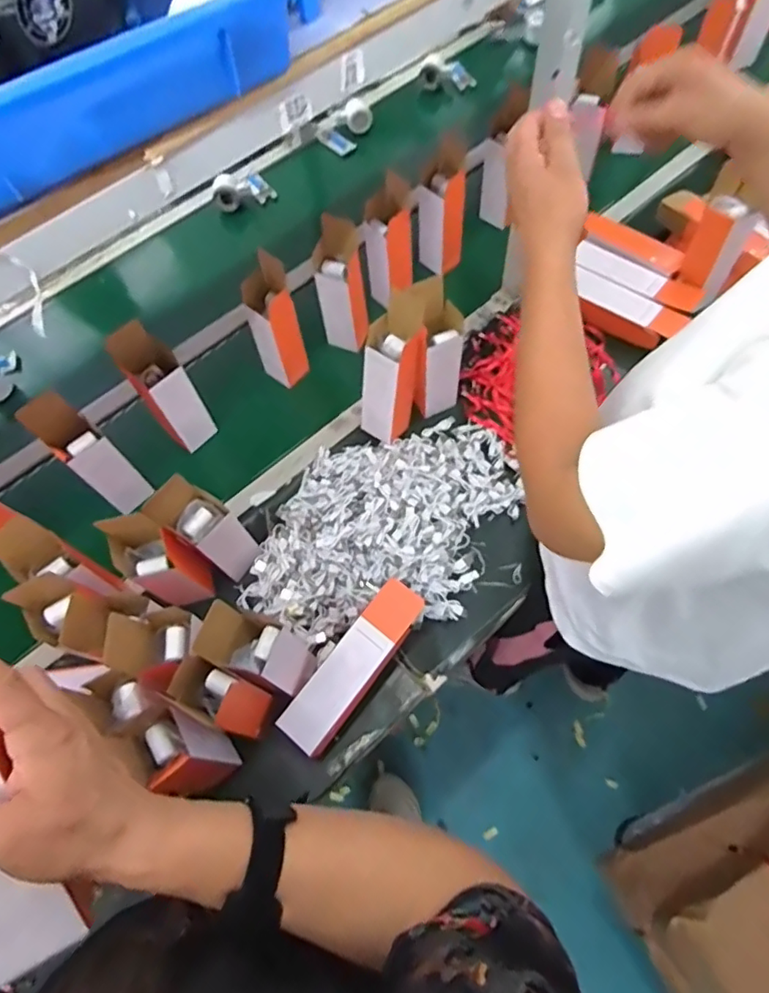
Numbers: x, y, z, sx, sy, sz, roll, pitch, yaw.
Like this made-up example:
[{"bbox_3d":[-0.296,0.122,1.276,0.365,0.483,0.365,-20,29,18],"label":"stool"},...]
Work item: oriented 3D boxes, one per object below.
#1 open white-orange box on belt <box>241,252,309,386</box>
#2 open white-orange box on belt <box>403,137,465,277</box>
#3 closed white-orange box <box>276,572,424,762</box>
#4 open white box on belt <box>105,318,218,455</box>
[{"bbox_3d":[-0.188,-0.293,0.976,0.093,0.227,0.068,32,70,18],"label":"open white-orange box on belt"},{"bbox_3d":[0.107,-0.537,1.074,0.097,0.211,0.079,-35,67,-13],"label":"open white-orange box on belt"},{"bbox_3d":[-0.038,0.230,0.772,0.070,0.070,0.239,34,70,18],"label":"closed white-orange box"},{"bbox_3d":[-0.346,-0.171,0.915,0.081,0.216,0.084,-35,67,-13],"label":"open white box on belt"}]

